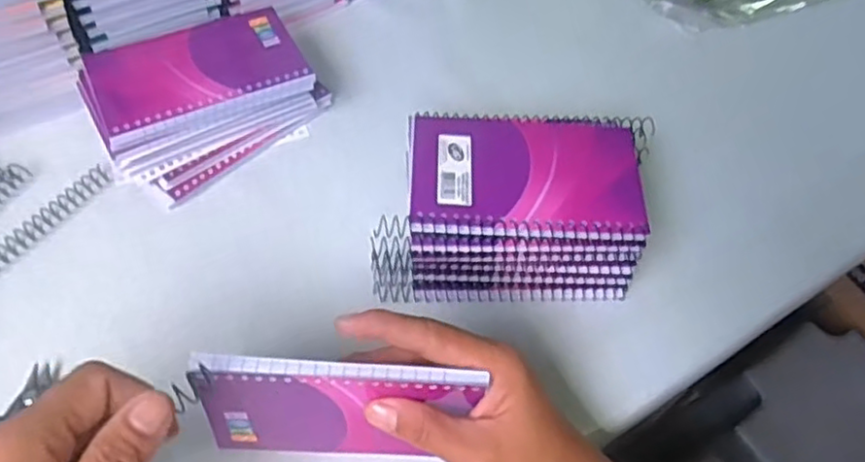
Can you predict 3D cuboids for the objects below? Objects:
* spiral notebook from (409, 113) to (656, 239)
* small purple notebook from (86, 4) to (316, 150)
[{"bbox_3d":[0.059,-0.036,0.385,0.142,0.012,0.092,2,56,-3],"label":"spiral notebook"},{"bbox_3d":[-0.154,-0.107,0.441,0.130,0.012,0.086,-20,62,-17],"label":"small purple notebook"}]

